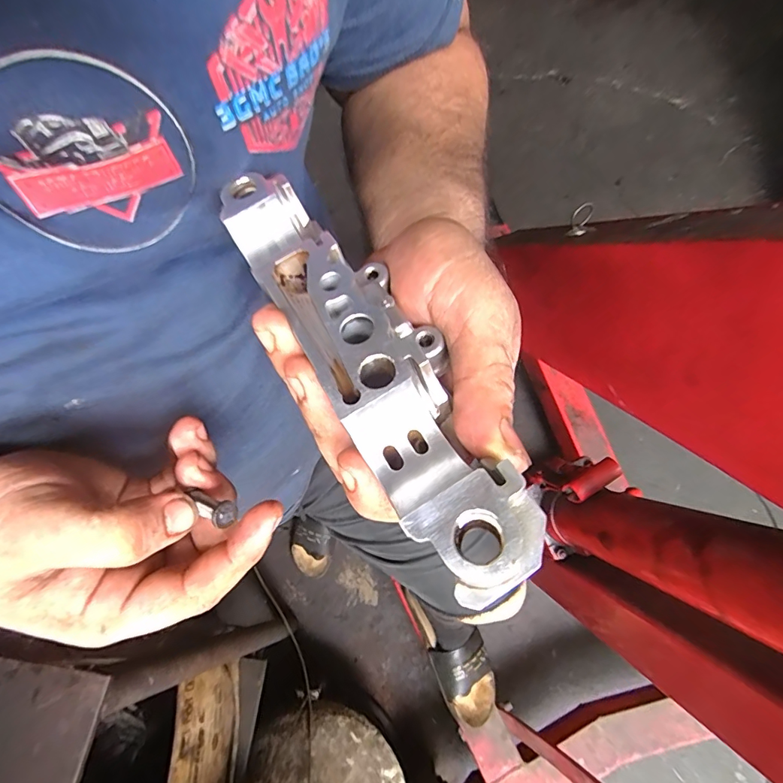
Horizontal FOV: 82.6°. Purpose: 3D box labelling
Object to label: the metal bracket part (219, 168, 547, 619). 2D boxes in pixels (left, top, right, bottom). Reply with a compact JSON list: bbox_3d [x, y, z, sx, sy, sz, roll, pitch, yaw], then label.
[{"bbox_3d":[-0.014,-0.021,0.159,0.037,0.025,0.188,-29,59,-10],"label":"metal bracket part"}]

